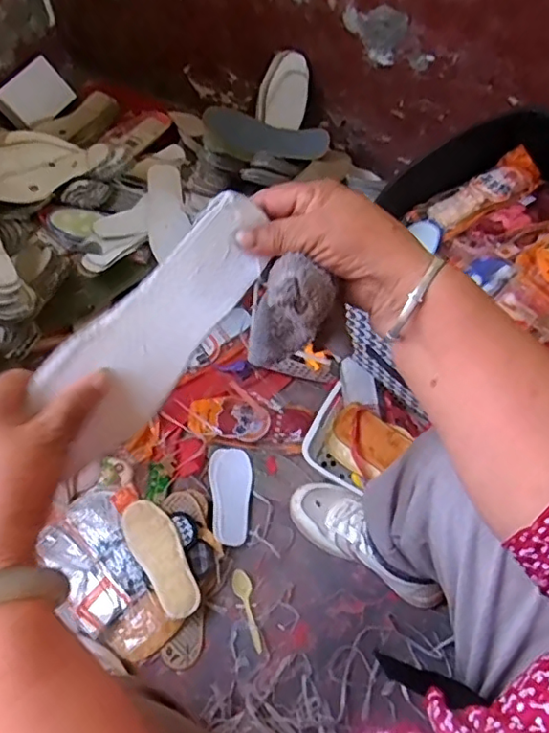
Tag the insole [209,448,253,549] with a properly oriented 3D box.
[{"bbox_3d":[-0.065,0.192,0.840,0.062,0.006,0.148,7,54,-13],"label":"insole"}]

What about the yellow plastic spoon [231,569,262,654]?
[{"bbox_3d":[-0.032,0.328,0.760,0.024,0.006,0.105,-19,63,-15],"label":"yellow plastic spoon"}]

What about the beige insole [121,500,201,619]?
[{"bbox_3d":[-0.153,0.255,0.758,0.062,0.022,0.162,-25,65,-18],"label":"beige insole"}]

